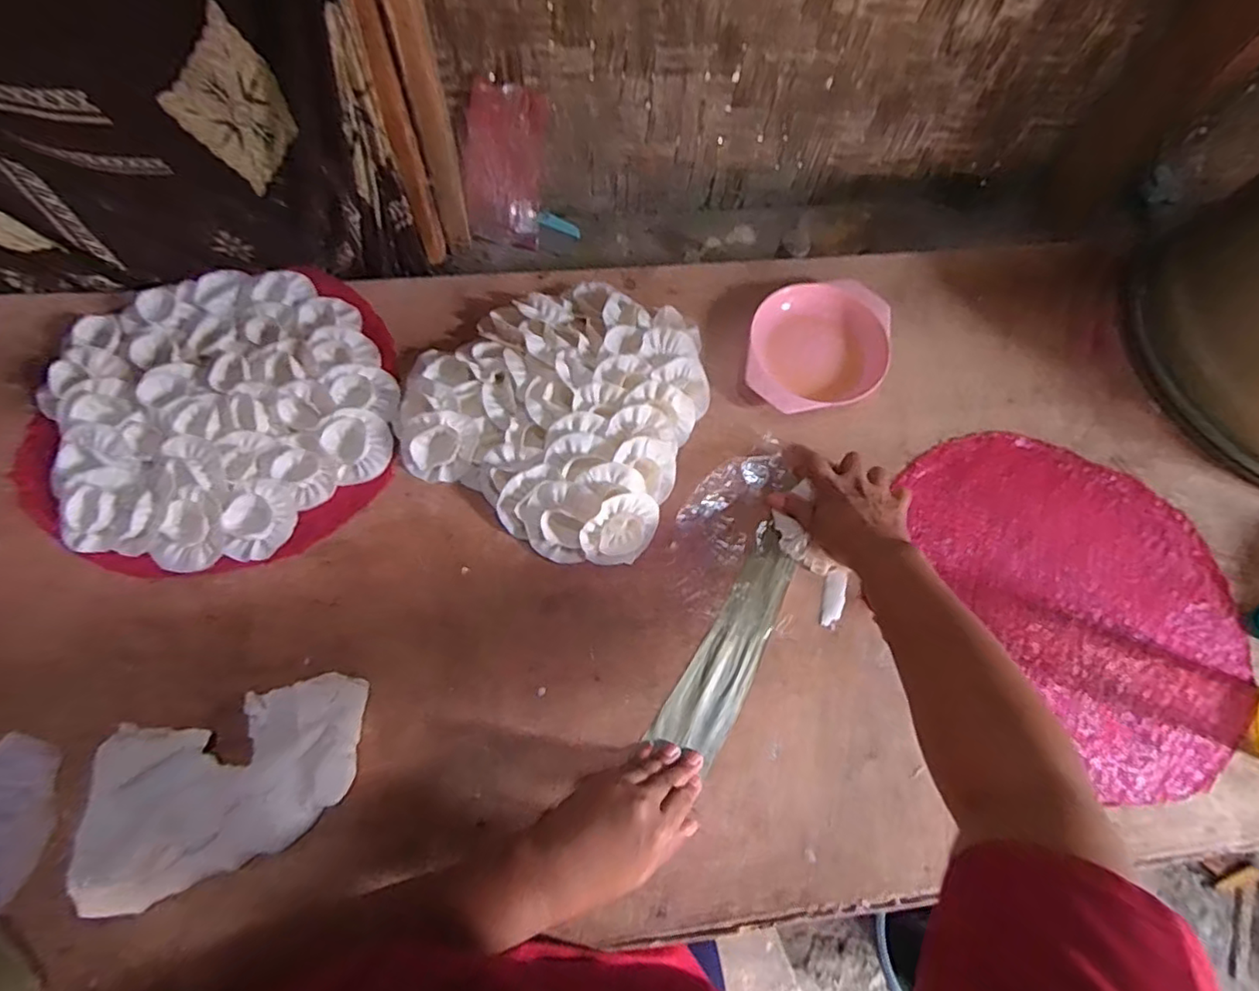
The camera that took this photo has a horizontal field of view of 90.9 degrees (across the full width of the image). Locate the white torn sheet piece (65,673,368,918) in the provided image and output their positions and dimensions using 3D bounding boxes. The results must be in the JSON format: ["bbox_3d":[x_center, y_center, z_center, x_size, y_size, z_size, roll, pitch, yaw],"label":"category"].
[{"bbox_3d":[-0.289,0.209,0.450,0.174,0.047,0.118,-14,69,-8],"label":"white torn sheet piece"}]

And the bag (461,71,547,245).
[{"bbox_3d":[-0.150,-0.394,0.750,0.095,0.180,0.023,0,45,-18],"label":"bag"}]

